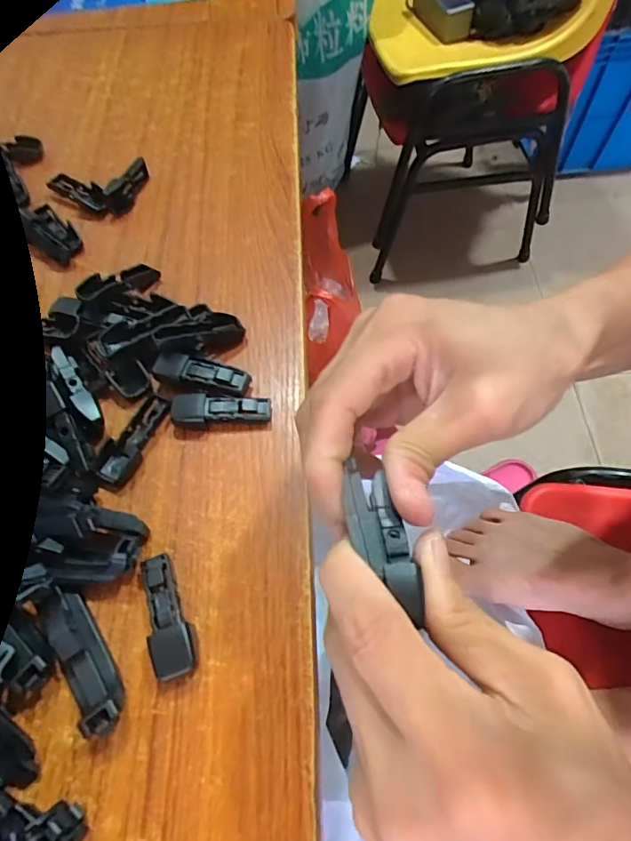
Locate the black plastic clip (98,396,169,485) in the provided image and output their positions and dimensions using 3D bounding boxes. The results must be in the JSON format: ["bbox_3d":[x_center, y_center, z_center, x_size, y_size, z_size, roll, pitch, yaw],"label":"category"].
[{"bbox_3d":[-0.093,0.010,0.257,0.015,0.008,0.050,23,64,15],"label":"black plastic clip"}]

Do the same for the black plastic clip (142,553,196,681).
[{"bbox_3d":[-0.063,0.083,0.214,0.017,0.010,0.052,-16,61,-7],"label":"black plastic clip"}]

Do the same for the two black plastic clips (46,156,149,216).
[{"bbox_3d":[-0.154,-0.177,0.357,0.065,0.015,0.049,22,63,14],"label":"two black plastic clips"}]

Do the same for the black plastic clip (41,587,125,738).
[{"bbox_3d":[-0.096,0.097,0.203,0.017,0.018,0.061,-35,64,-16],"label":"black plastic clip"}]

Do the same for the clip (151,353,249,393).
[{"bbox_3d":[-0.062,-0.024,0.269,0.054,0.013,0.016,11,61,8],"label":"clip"}]

